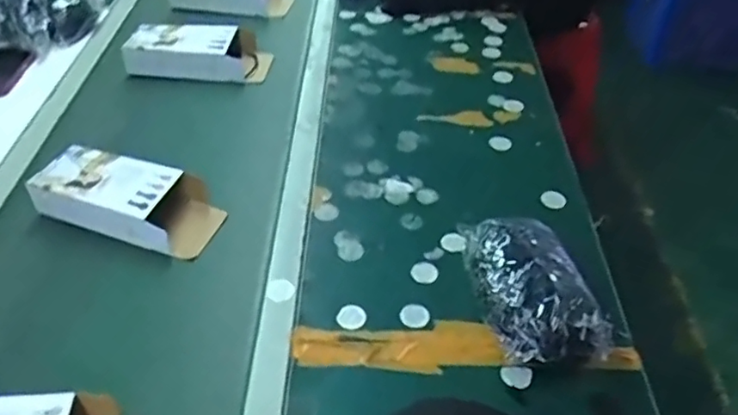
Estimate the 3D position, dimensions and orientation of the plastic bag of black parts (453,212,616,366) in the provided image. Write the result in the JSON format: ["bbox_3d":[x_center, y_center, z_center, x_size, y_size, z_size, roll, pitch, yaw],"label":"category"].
[{"bbox_3d":[0.186,0.090,0.724,0.121,0.076,0.220,-8,45,-8],"label":"plastic bag of black parts"}]

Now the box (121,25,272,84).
[{"bbox_3d":[-0.317,-0.286,1.111,0.263,0.066,0.097,9,45,8],"label":"box"}]

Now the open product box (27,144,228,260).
[{"bbox_3d":[-0.330,-0.012,0.833,0.250,0.053,0.111,13,46,12],"label":"open product box"}]

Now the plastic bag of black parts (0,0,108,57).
[{"bbox_3d":[-0.668,-0.392,1.191,0.194,0.091,0.219,21,48,19],"label":"plastic bag of black parts"}]

